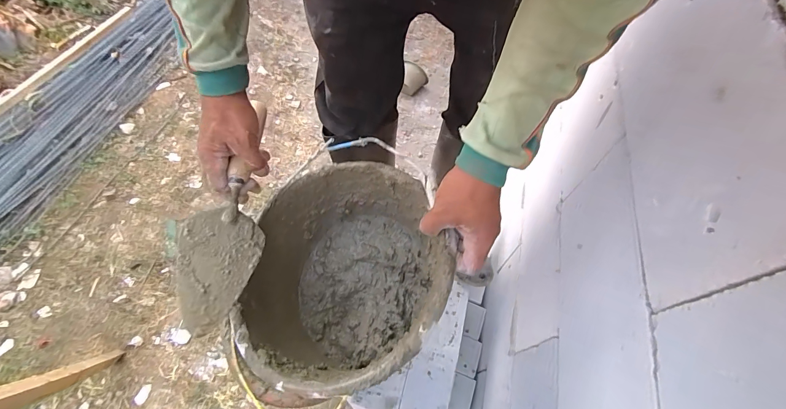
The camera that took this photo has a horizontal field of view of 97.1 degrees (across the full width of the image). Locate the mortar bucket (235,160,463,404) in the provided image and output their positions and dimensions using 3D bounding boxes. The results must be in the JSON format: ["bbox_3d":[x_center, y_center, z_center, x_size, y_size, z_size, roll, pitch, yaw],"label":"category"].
[{"bbox_3d":[-0.061,0.100,0.489,0.240,0.204,0.291,2,59,-2],"label":"mortar bucket"}]

